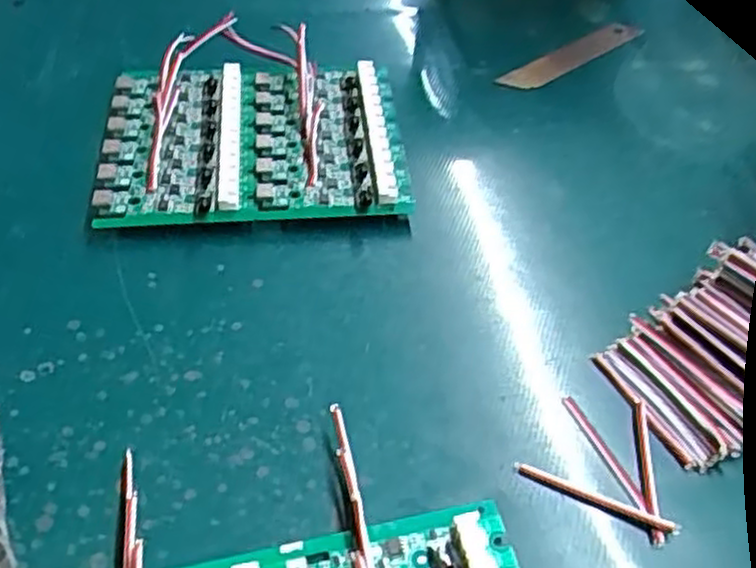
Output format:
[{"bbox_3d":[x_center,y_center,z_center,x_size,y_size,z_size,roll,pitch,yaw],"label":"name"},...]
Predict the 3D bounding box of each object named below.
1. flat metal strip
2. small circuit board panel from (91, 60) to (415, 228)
[{"bbox_3d":[0.101,-0.119,0.394,0.096,0.006,0.015,-31,56,-27],"label":"flat metal strip"},{"bbox_3d":[-0.053,-0.062,0.328,0.121,0.018,0.093,-2,48,-4],"label":"small circuit board panel"}]

